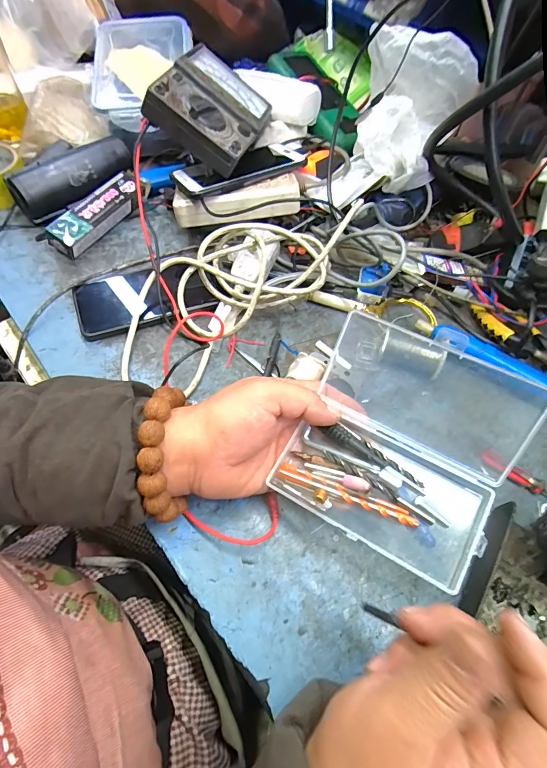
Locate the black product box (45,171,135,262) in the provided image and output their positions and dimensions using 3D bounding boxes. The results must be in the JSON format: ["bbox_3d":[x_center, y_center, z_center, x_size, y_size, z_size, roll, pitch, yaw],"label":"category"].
[{"bbox_3d":[-0.215,-0.210,0.491,0.041,0.035,0.134,26,60,11],"label":"black product box"}]

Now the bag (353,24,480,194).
[{"bbox_3d":[0.149,-0.301,0.444,0.116,0.134,0.080,16,59,5],"label":"bag"}]

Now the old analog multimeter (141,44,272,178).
[{"bbox_3d":[-0.070,-0.326,0.468,0.113,0.044,0.170,31,53,-19],"label":"old analog multimeter"}]

